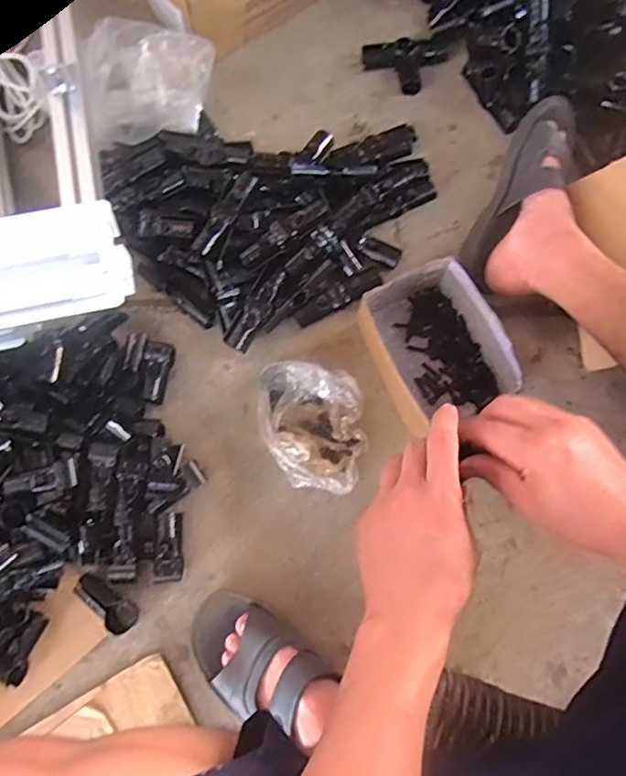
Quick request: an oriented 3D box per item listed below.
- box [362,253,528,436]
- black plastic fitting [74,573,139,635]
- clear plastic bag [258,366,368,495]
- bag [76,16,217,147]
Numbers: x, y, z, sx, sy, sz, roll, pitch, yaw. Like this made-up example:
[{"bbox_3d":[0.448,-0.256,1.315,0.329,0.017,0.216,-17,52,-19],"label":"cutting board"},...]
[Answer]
[{"bbox_3d":[0.153,-0.058,0.722,0.148,0.098,0.184,-23,75,-6],"label":"box"},{"bbox_3d":[-0.242,0.251,0.660,0.082,0.026,0.030,41,78,11],"label":"black plastic fitting"},{"bbox_3d":[-0.004,0.048,0.721,0.139,0.034,0.162,3,74,1],"label":"clear plastic bag"},{"bbox_3d":[-0.243,-0.458,0.818,0.200,0.078,0.178,-23,75,-6],"label":"bag"}]

